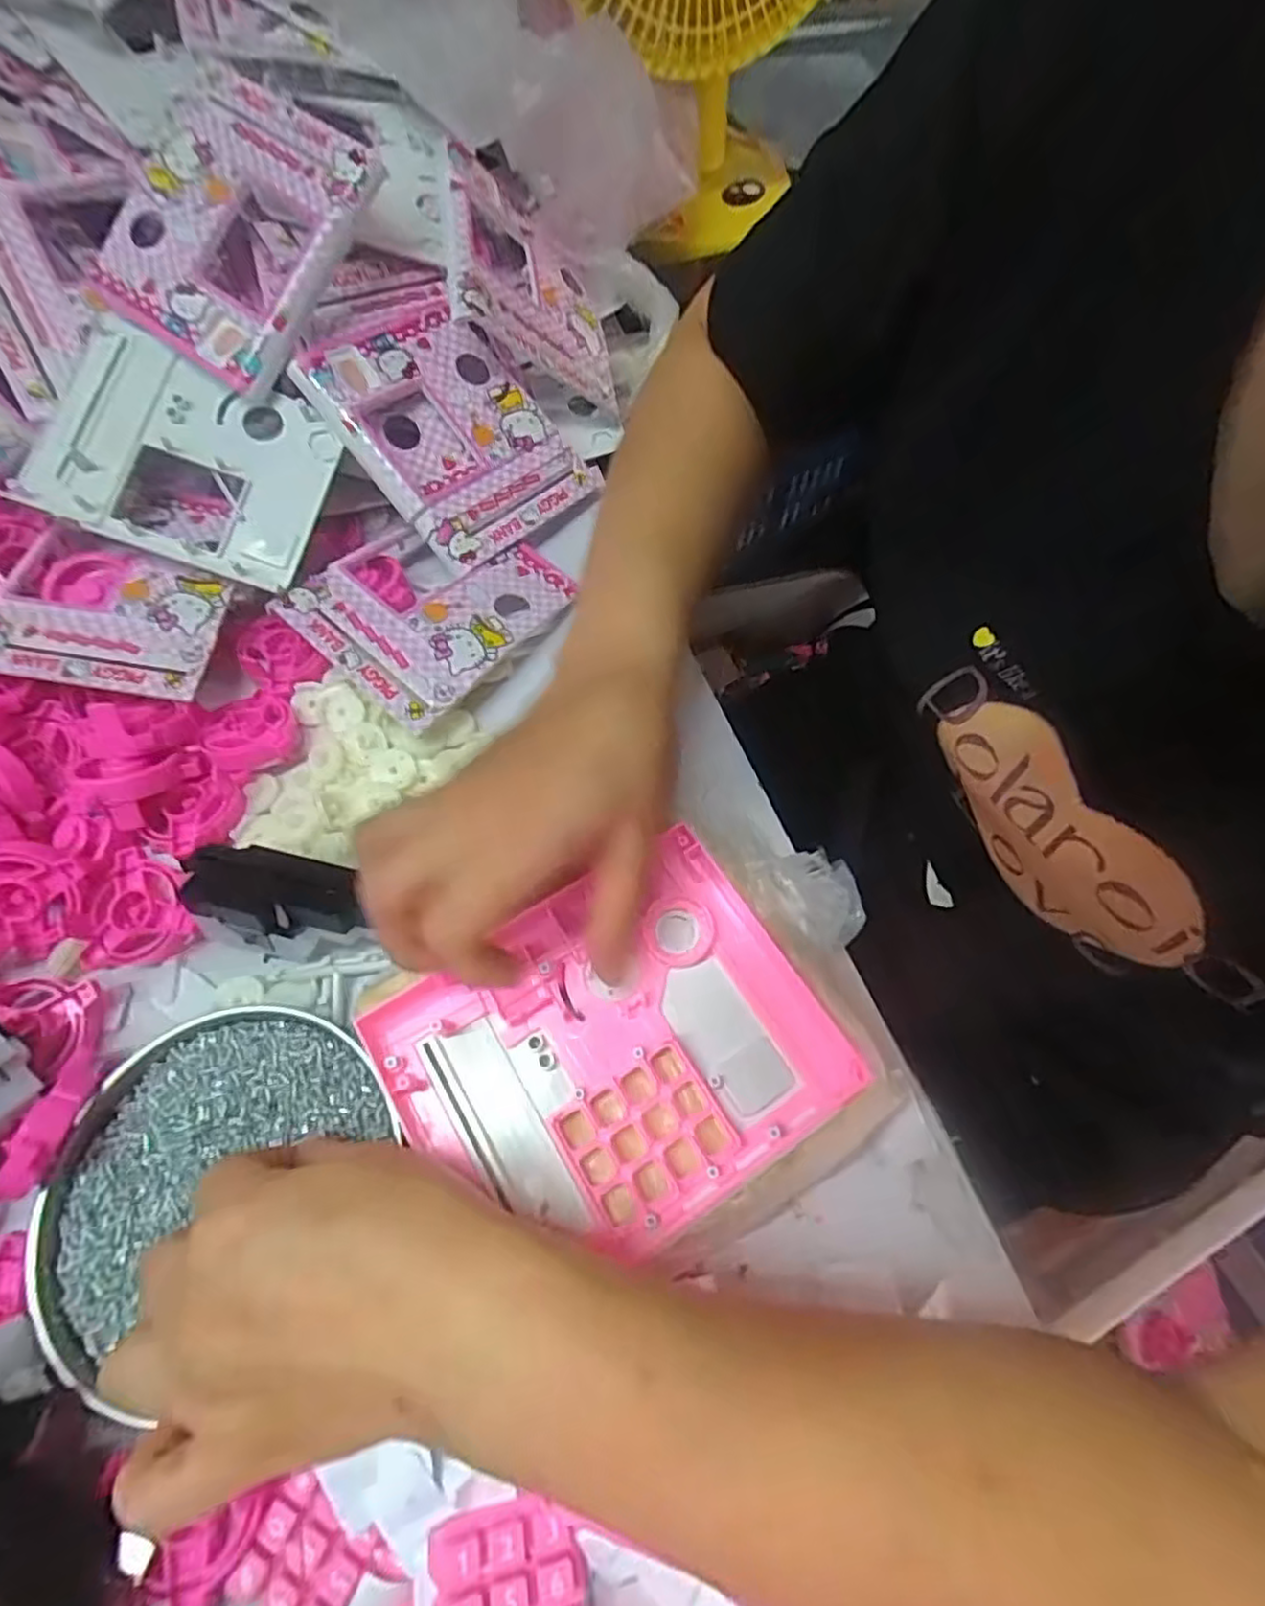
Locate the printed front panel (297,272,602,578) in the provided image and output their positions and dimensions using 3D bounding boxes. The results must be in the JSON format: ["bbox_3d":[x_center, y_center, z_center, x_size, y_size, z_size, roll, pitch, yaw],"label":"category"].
[{"bbox_3d":[-0.109,-0.228,0.420,0.119,0.015,0.149,-44,101,-25],"label":"printed front panel"}]

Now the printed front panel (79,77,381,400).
[{"bbox_3d":[-0.221,-0.313,0.376,0.126,0.017,0.139,35,92,3],"label":"printed front panel"}]

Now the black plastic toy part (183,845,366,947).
[{"bbox_3d":[-0.162,0.041,0.318,0.076,0.025,0.039,12,64,4],"label":"black plastic toy part"}]

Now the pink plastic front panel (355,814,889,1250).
[{"bbox_3d":[-0.008,0.100,0.285,0.160,0.017,0.134,-31,69,-16],"label":"pink plastic front panel"}]

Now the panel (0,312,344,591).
[{"bbox_3d":[-0.251,-0.190,0.385,0.151,0.022,0.113,18,77,-6],"label":"panel"}]

